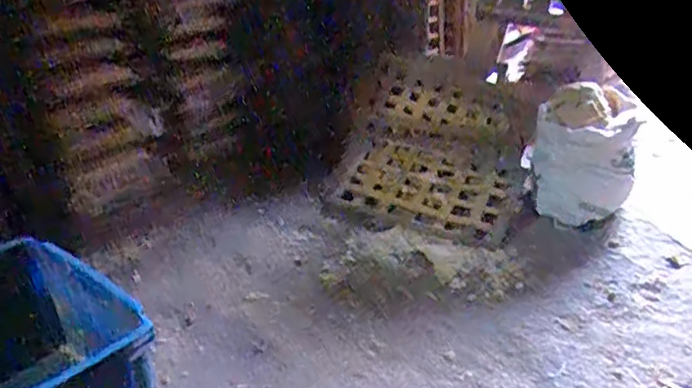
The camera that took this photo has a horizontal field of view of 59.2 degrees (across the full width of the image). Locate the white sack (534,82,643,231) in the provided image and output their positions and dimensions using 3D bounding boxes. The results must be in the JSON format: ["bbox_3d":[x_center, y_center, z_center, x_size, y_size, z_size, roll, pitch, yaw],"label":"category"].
[{"bbox_3d":[0.671,-0.096,1.730,0.272,0.349,0.217,7,26,21],"label":"white sack"}]

